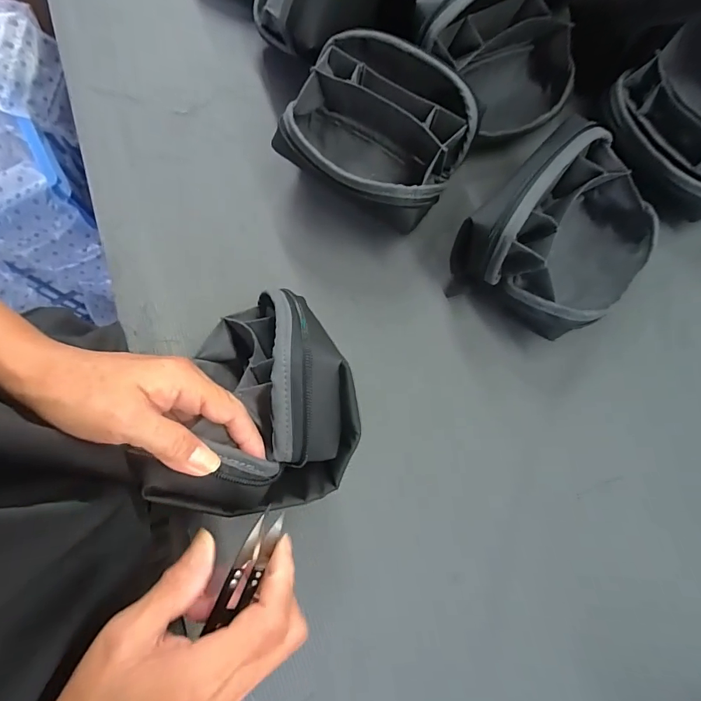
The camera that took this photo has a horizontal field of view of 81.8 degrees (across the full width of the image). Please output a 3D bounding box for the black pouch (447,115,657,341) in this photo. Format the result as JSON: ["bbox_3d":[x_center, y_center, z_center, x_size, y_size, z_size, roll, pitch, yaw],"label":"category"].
[{"bbox_3d":[0.201,-0.091,0.370,0.173,0.117,0.133,-37,78,-9],"label":"black pouch"}]

